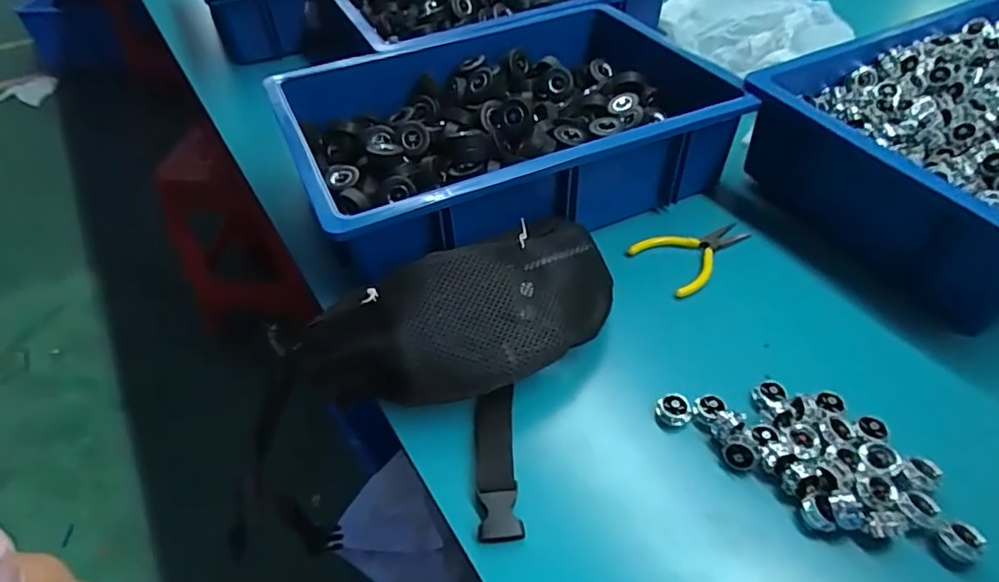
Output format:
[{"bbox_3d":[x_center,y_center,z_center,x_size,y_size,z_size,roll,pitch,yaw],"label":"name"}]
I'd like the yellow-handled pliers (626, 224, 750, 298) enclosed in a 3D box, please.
[{"bbox_3d":[0.201,-0.043,0.576,0.125,0.010,0.077,-25,48,-19],"label":"yellow-handled pliers"}]

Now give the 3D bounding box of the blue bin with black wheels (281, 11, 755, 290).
[{"bbox_3d":[0.007,-0.191,0.650,0.465,0.102,0.333,-21,47,-16],"label":"blue bin with black wheels"}]

